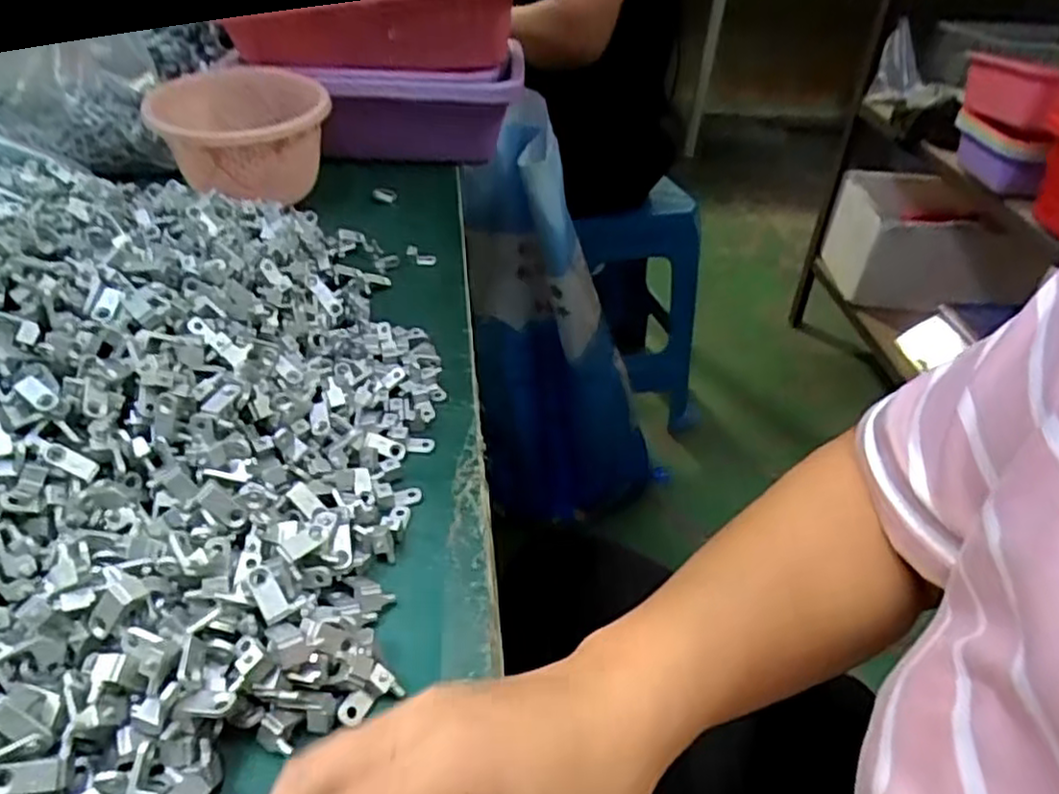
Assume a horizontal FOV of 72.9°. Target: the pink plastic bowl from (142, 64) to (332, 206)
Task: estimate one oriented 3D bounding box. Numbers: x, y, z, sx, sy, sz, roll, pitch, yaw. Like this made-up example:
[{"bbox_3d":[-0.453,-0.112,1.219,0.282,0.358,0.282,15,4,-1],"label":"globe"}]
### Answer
[{"bbox_3d":[-0.240,-0.224,0.620,0.128,0.089,0.123,-4,38,-10],"label":"pink plastic bowl"}]

